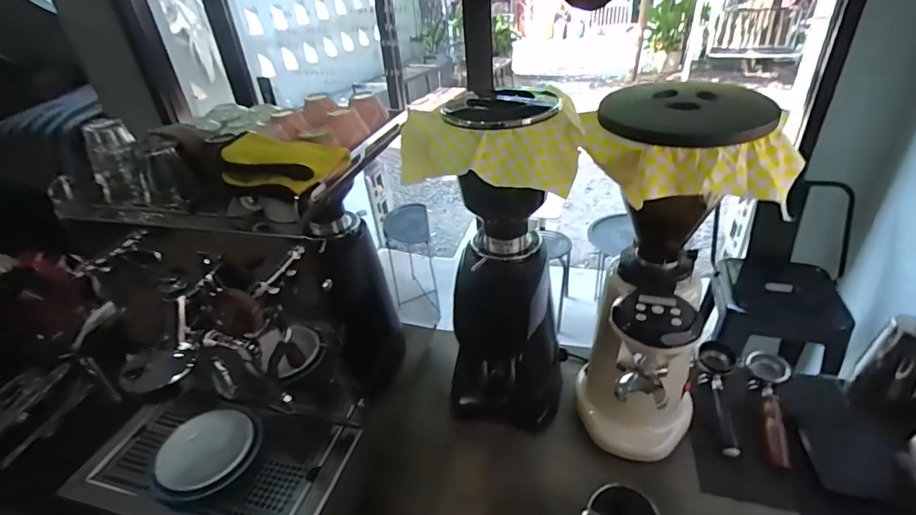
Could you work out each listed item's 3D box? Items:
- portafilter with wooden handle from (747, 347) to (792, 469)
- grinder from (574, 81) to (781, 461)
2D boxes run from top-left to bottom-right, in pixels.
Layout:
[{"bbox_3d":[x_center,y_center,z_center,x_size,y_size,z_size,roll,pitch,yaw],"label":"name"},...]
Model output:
[{"bbox_3d":[0.562,0.263,0.848,0.073,0.045,0.216,12,37,25],"label":"portafilter with wooden handle"},{"bbox_3d":[0.286,0.071,0.706,0.193,0.587,0.220,-32,41,-34],"label":"grinder"}]

